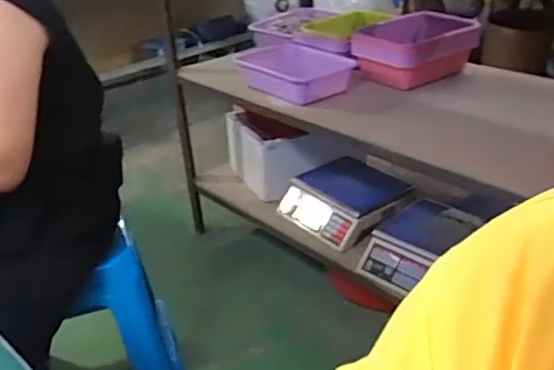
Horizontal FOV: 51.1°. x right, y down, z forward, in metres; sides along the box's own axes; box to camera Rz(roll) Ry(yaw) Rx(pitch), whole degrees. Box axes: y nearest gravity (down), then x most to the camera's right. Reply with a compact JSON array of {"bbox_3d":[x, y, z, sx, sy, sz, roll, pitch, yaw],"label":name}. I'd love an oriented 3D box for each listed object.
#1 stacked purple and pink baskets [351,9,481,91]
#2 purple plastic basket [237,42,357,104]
[{"bbox_3d":[0.332,-0.326,1.379,0.252,0.128,0.181,-22,34,-30],"label":"stacked purple and pink baskets"},{"bbox_3d":[0.039,-0.272,1.423,0.156,0.099,0.287,-27,37,-36],"label":"purple plastic basket"}]

